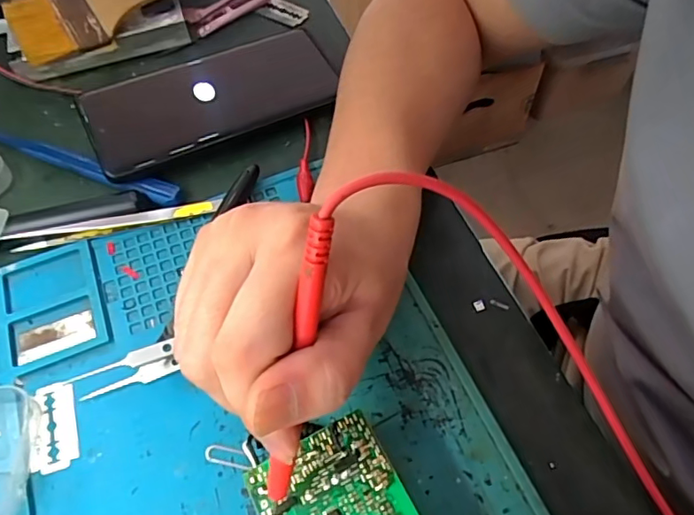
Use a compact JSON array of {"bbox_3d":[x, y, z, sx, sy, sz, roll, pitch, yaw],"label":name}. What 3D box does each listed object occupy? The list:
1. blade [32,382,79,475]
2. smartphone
[{"bbox_3d":[-0.141,0.080,0.262,0.021,0.004,0.042,-16,60,-8],"label":"blade"},{"bbox_3d":[-0.086,-0.107,0.357,0.160,0.006,0.076,-23,64,-17],"label":"smartphone"}]

